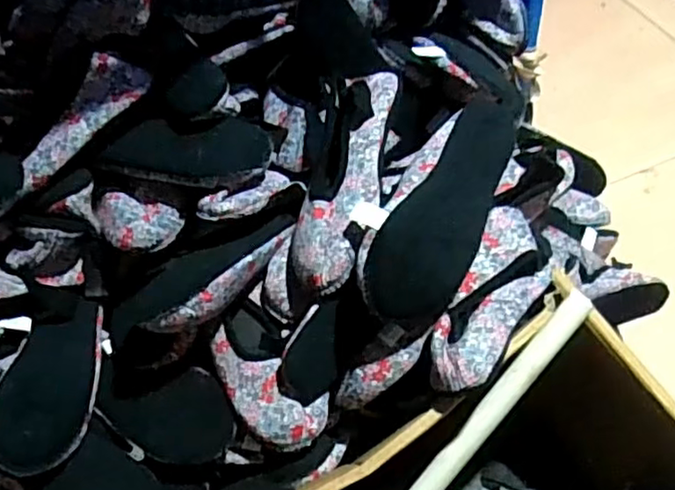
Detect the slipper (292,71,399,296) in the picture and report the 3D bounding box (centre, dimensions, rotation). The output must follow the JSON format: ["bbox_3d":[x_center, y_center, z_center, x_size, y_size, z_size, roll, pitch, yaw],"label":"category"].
[{"bbox_3d":[0.008,-0.070,0.670,0.089,0.060,0.254,2,66,13],"label":"slipper"}]

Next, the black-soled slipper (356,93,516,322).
[{"bbox_3d":[0.103,-0.036,0.629,0.096,0.051,0.254,41,70,-17],"label":"black-soled slipper"}]

